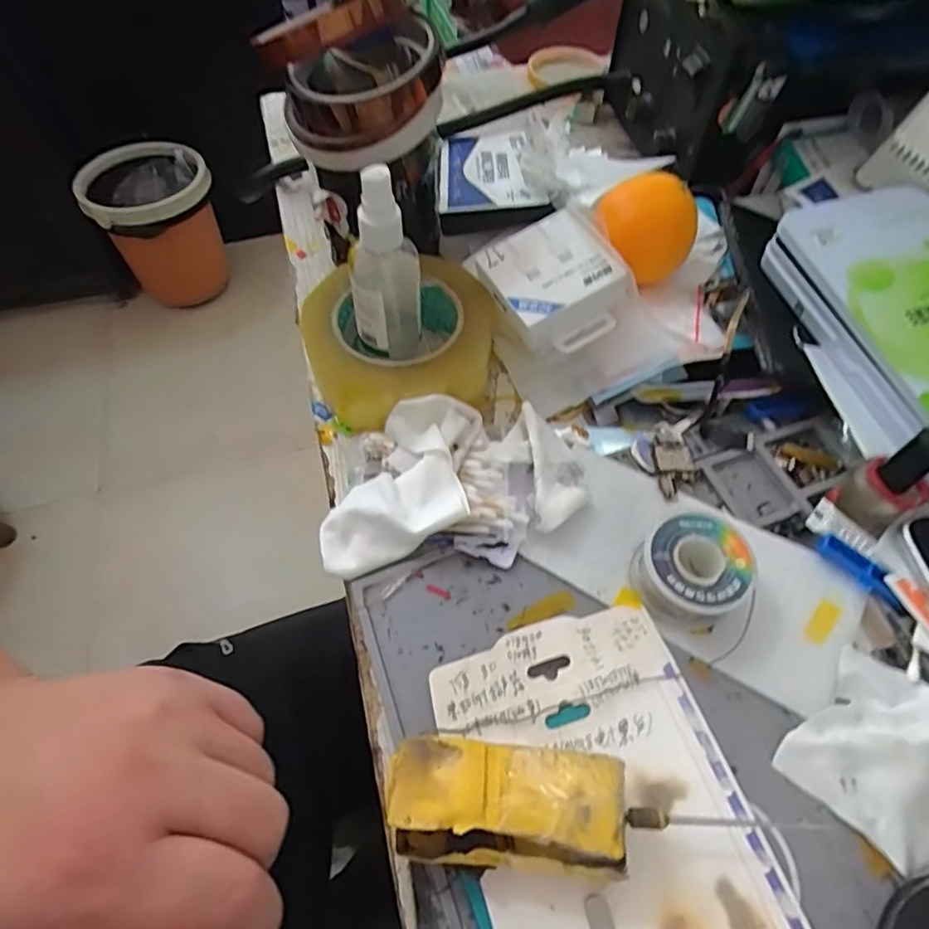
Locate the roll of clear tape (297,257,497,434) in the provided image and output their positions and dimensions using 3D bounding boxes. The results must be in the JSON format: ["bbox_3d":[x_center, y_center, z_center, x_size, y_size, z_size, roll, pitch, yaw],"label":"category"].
[{"bbox_3d":[-0.036,-0.075,0.378,0.121,0.050,0.108,-20,61,-13],"label":"roll of clear tape"}]

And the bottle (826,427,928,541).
[{"bbox_3d":[0.222,0.008,0.300,0.027,0.056,0.032,-28,63,-17],"label":"bottle"}]

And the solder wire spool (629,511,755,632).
[{"bbox_3d":[0.116,0.054,0.300,0.053,0.027,0.050,1,58,-1],"label":"solder wire spool"}]

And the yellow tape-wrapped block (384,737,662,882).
[{"bbox_3d":[0.023,0.140,0.238,0.106,0.037,0.043,6,58,3],"label":"yellow tape-wrapped block"}]

